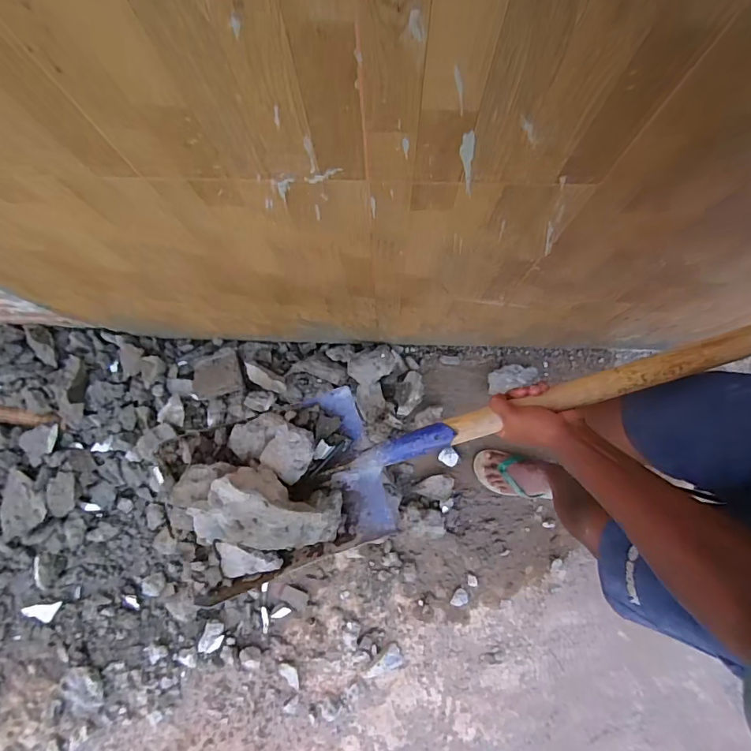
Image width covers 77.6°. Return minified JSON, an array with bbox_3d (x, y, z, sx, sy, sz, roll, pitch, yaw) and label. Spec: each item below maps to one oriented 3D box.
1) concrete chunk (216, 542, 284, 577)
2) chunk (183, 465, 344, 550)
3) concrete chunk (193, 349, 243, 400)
[{"bbox_3d":[-0.182,0.261,0.656,0.091,0.041,0.045,-1,73,11],"label":"concrete chunk"},{"bbox_3d":[-0.144,0.183,0.640,0.186,0.101,0.100,4,80,2],"label":"chunk"},{"bbox_3d":[-0.429,-0.009,1.261,0.132,0.034,0.124,-13,80,-1],"label":"concrete chunk"}]

